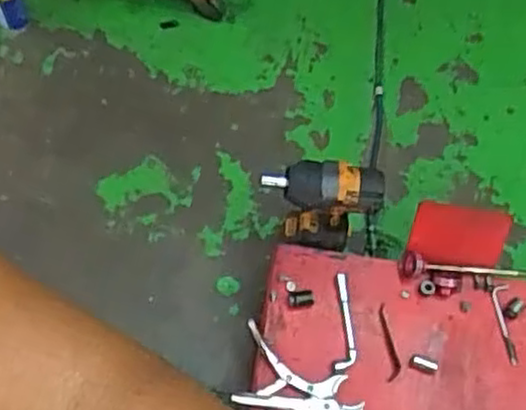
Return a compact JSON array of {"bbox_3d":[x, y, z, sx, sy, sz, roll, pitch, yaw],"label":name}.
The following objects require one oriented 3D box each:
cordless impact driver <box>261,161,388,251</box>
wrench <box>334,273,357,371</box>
[{"bbox_3d":[0.093,0.004,1.232,0.191,0.217,0.077,15,66,2],"label":"cordless impact driver"},{"bbox_3d":[0.131,0.189,1.175,0.032,0.012,0.152,-2,79,-3],"label":"wrench"}]

